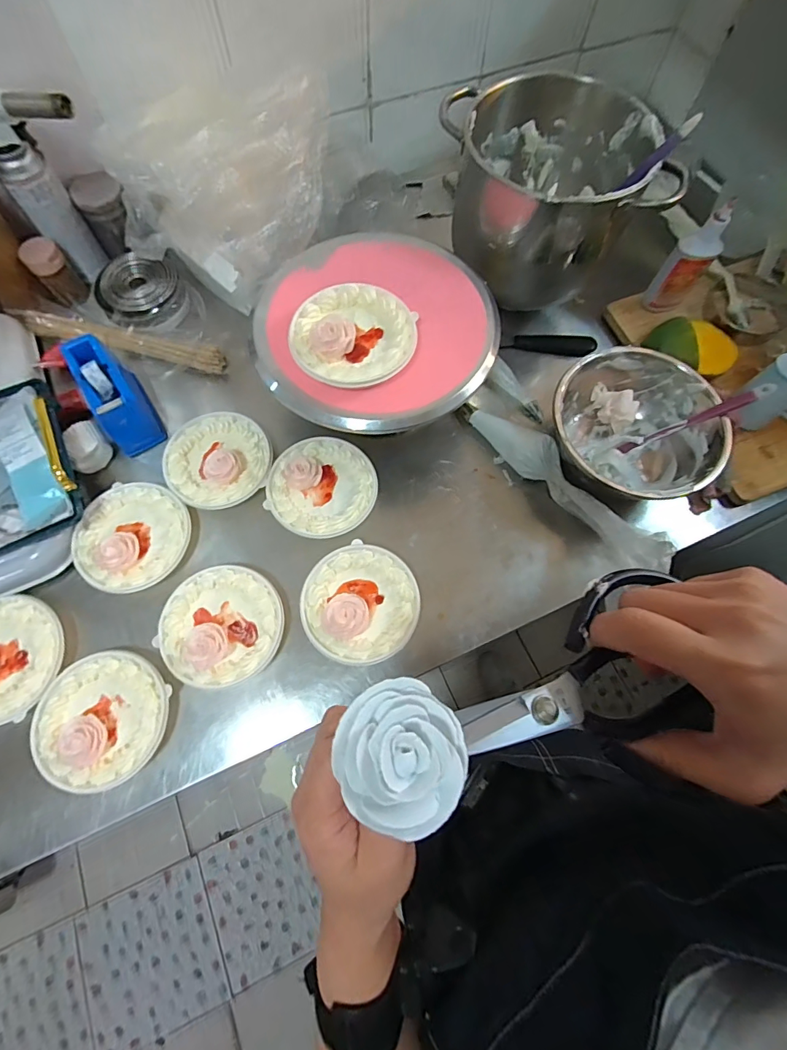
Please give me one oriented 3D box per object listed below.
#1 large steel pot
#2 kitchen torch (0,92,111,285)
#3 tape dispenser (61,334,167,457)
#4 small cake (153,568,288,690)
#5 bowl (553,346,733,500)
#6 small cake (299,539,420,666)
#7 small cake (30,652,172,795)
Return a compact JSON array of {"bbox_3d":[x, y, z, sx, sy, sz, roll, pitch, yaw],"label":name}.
[{"bbox_3d":[0.197,-0.433,0.590,0.231,0.197,0.230,0,70,-1],"label":"large steel pot"},{"bbox_3d":[-0.454,-0.442,0.597,0.166,0.214,0.066,23,71,7],"label":"kitchen torch"},{"bbox_3d":[-0.363,-0.171,0.591,0.070,0.088,0.135,-30,73,-11],"label":"tape dispenser"},{"bbox_3d":[-0.199,0.113,0.515,0.134,0.043,0.131,0,70,-1],"label":"small cake"},{"bbox_3d":[0.303,-0.116,0.587,0.202,0.106,0.199,0,70,-1],"label":"bowl"},{"bbox_3d":[-0.040,0.090,0.526,0.134,0.041,0.137,-6,70,-3],"label":"small cake"},{"bbox_3d":[-0.315,0.205,0.477,0.134,0.034,0.129,0,70,-1],"label":"small cake"}]

